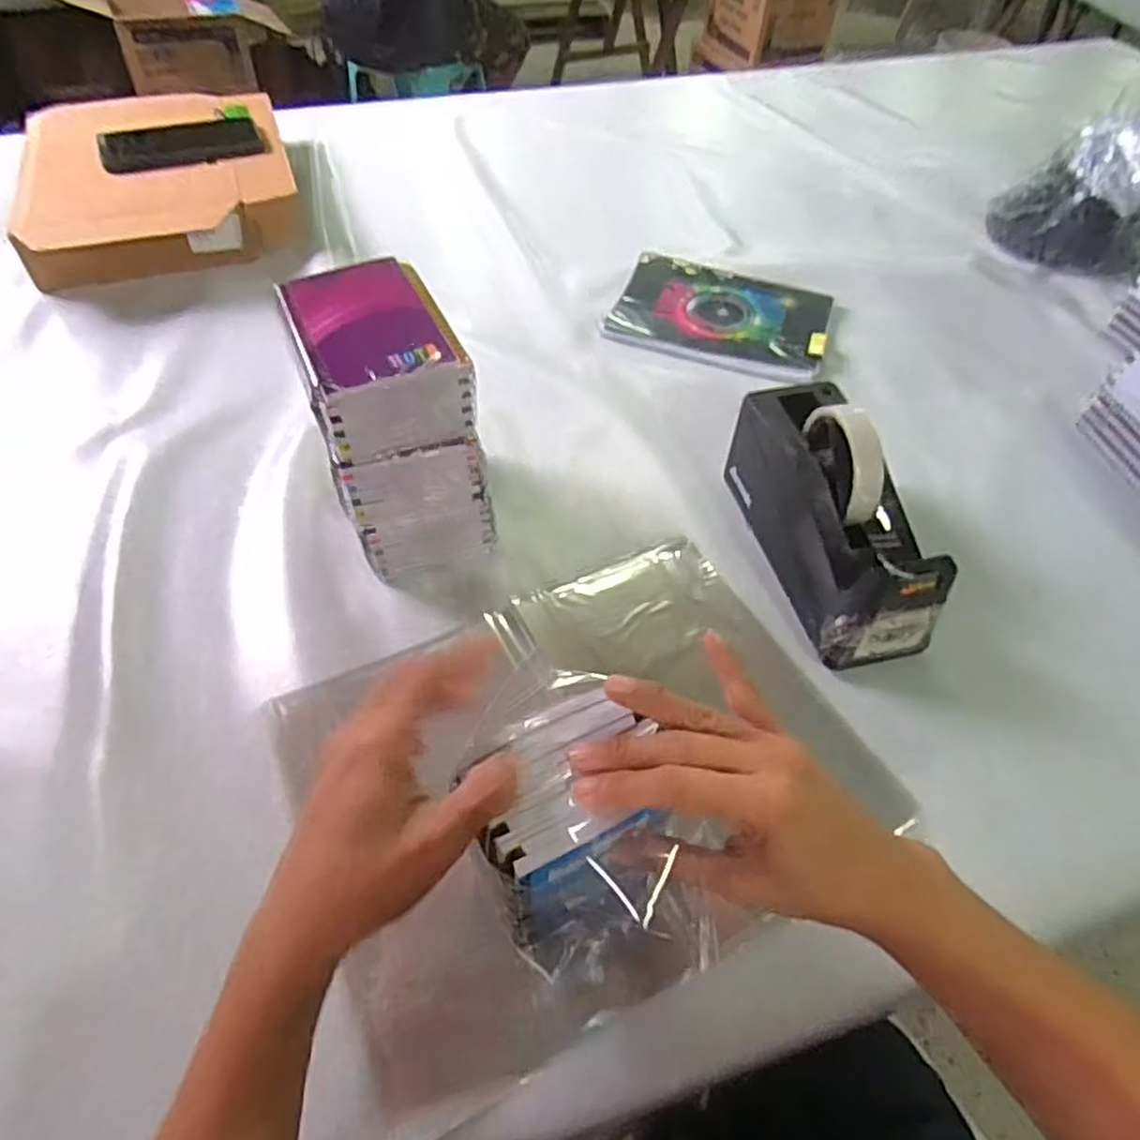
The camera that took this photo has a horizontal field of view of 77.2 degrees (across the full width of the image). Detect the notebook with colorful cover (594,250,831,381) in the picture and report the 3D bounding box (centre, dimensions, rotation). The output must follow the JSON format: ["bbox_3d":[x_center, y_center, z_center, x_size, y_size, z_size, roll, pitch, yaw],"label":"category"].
[{"bbox_3d":[0.162,-0.278,0.757,0.219,0.016,0.171,16,53,10],"label":"notebook with colorful cover"}]

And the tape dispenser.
[{"bbox_3d":[0.189,-0.042,0.516,0.078,0.115,0.202,-10,53,-10],"label":"tape dispenser"}]

